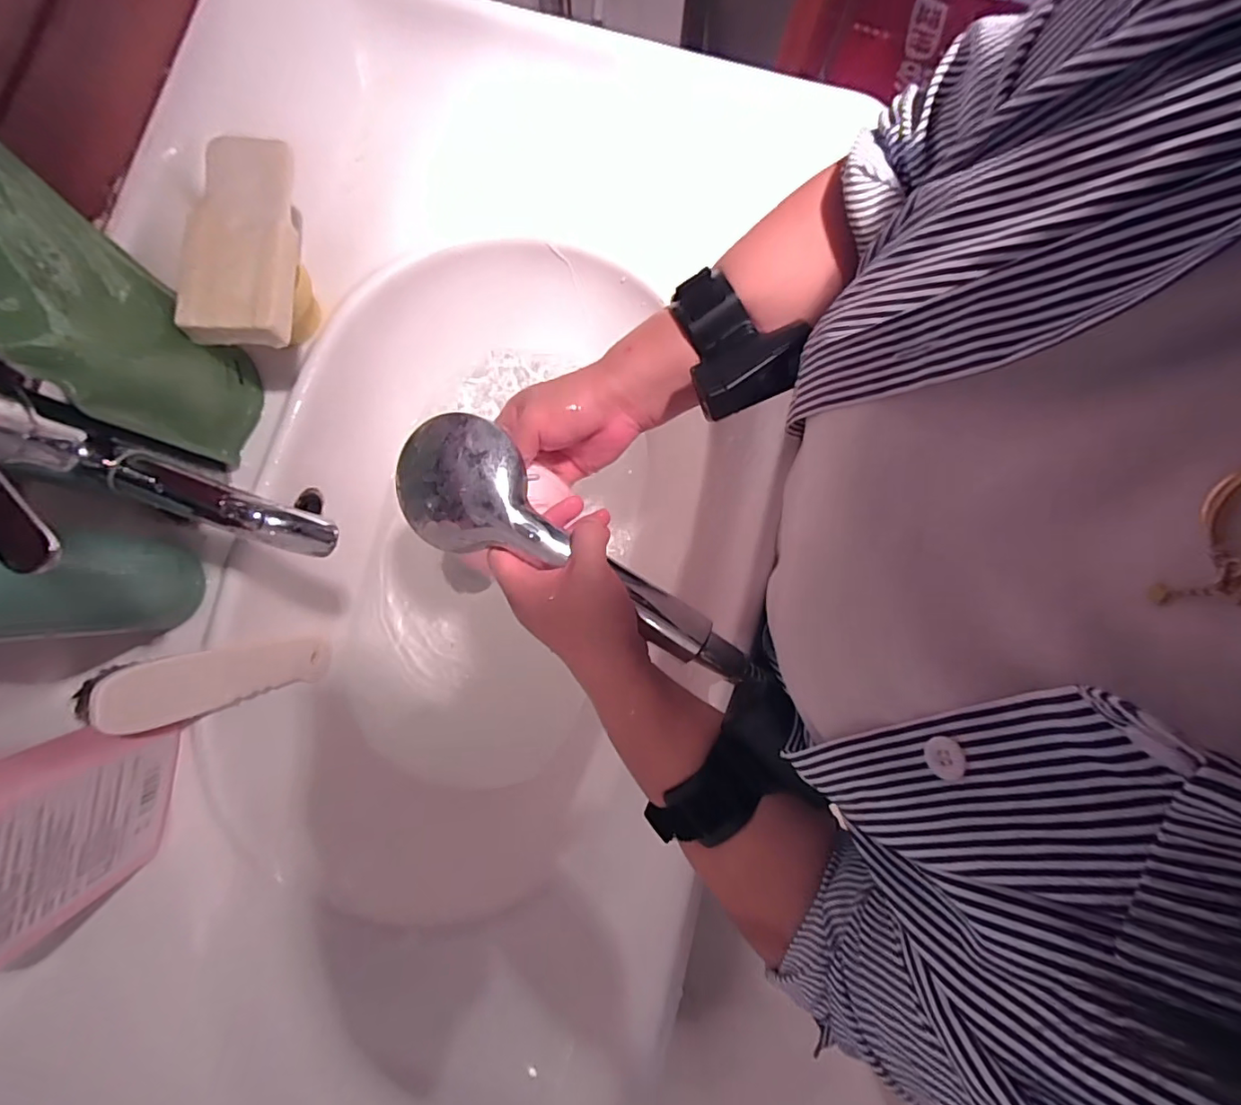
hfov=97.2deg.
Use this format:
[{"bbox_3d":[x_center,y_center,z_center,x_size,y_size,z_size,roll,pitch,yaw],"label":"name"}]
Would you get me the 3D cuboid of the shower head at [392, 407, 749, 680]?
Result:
[{"bbox_3d":[-0.023,0.008,0.339,0.250,0.045,0.072,33,81,-4],"label":"shower head"}]

